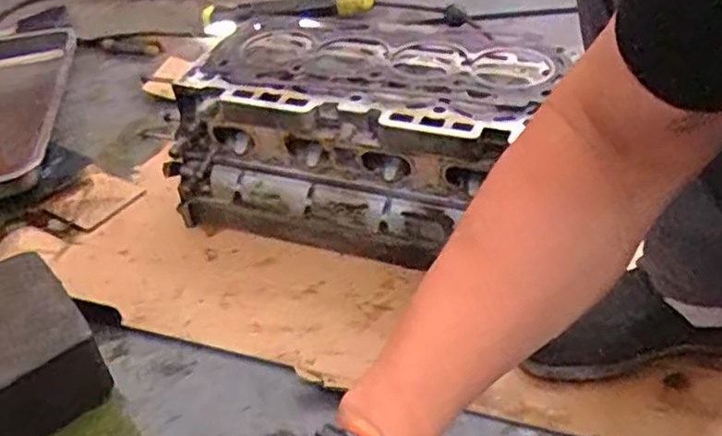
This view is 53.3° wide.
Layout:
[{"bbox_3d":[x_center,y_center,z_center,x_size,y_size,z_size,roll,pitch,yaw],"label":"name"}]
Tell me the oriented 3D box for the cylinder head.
[{"bbox_3d":[0.010,-0.097,0.865,0.426,0.184,0.235,10,42,16],"label":"cylinder head"}]

